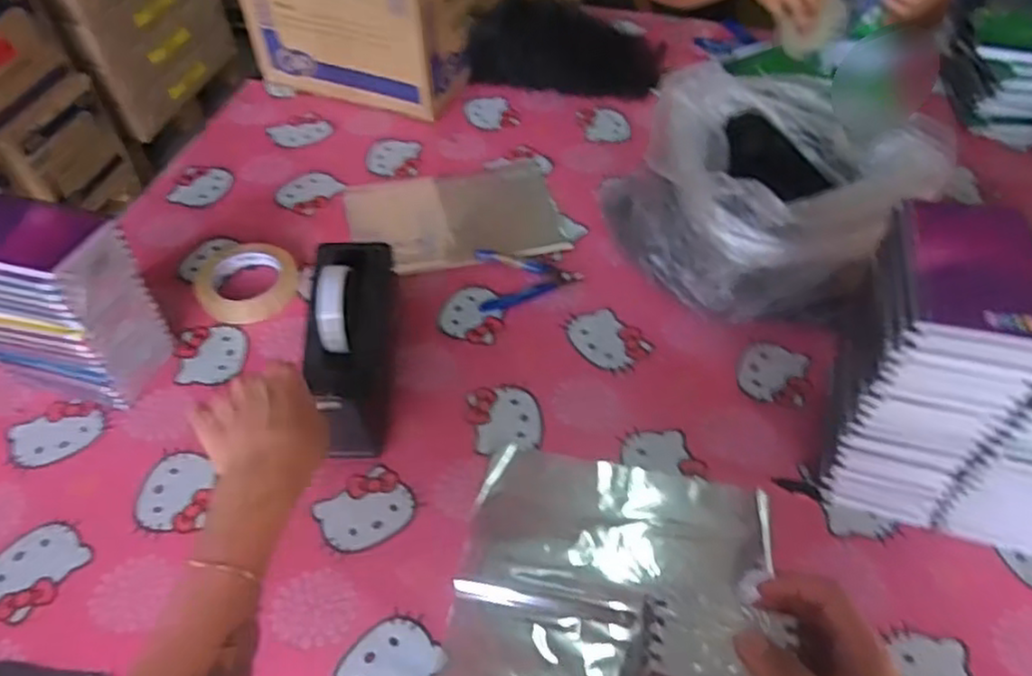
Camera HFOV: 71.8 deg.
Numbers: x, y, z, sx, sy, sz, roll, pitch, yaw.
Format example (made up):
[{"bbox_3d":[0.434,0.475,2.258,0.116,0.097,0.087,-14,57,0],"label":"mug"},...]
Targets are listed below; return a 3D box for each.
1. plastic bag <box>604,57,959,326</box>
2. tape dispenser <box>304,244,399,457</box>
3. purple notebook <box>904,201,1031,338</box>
[{"bbox_3d":[0.262,-0.155,0.718,0.304,0.179,0.224,-30,56,-23],"label":"plastic bag"},{"bbox_3d":[-0.157,0.001,0.676,0.075,0.109,0.203,-1,50,-1],"label":"tape dispenser"},{"bbox_3d":[0.311,-0.049,0.475,0.087,0.010,0.118,12,51,10],"label":"purple notebook"}]

